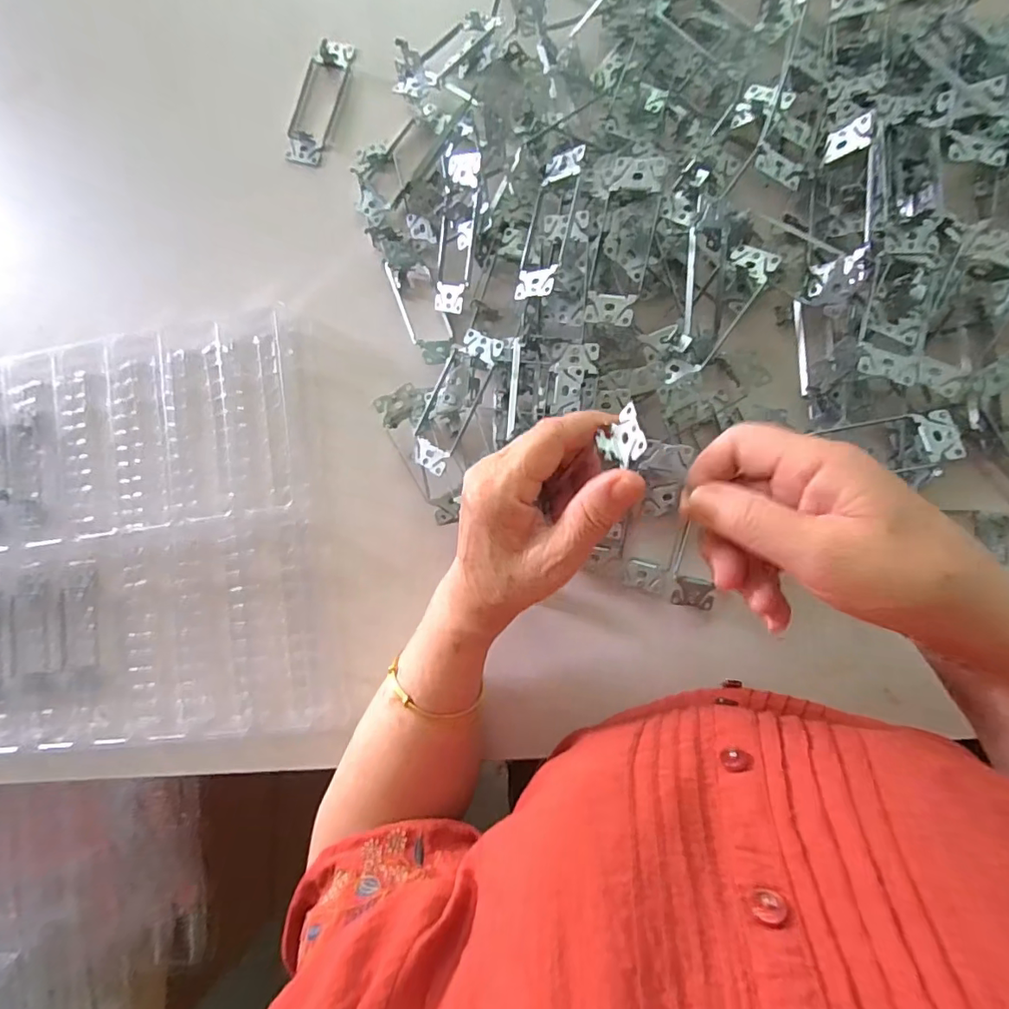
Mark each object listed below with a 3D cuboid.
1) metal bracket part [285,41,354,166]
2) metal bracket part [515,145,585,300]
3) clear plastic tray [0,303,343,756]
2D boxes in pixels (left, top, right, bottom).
[{"bbox_3d":[-0.161,-0.345,0.436,0.036,0.020,0.103,19,91,9],"label":"metal bracket part"},{"bbox_3d":[0.032,-0.197,0.366,0.038,0.014,0.106,13,88,43],"label":"metal bracket part"},{"bbox_3d":[-0.362,0.033,0.454,0.420,0.029,0.351,-9,87,9],"label":"clear plastic tray"}]

